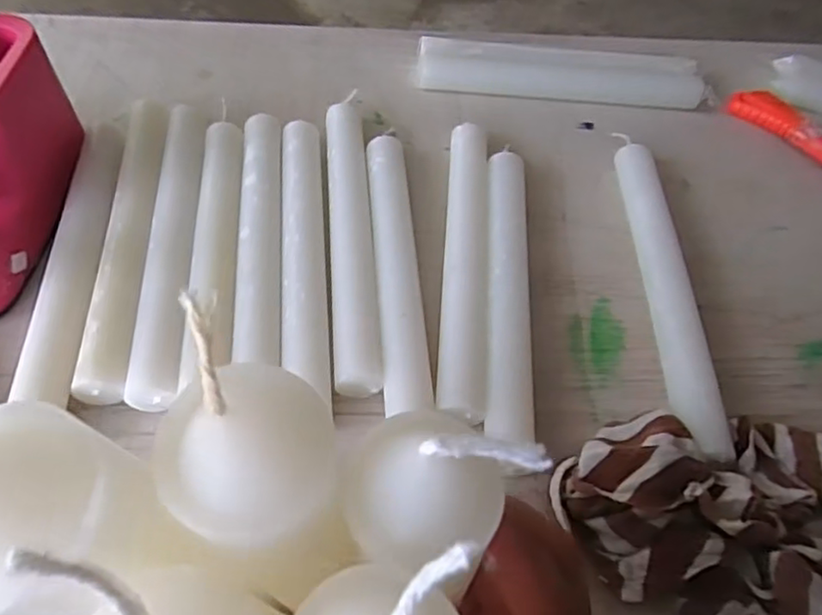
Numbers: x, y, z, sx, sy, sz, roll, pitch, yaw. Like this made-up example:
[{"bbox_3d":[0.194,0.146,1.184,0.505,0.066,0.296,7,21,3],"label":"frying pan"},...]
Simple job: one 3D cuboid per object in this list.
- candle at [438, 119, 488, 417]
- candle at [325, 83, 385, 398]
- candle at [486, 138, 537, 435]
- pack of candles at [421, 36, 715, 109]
[{"bbox_3d":[0.038,-0.036,0.450,0.030,0.023,0.252,6,55,-1],"label":"candle"},{"bbox_3d":[-0.043,-0.059,0.462,0.030,0.023,0.271,-2,57,-6],"label":"candle"},{"bbox_3d":[0.066,-0.017,0.440,0.029,0.024,0.235,6,55,-1],"label":"candle"},{"bbox_3d":[0.140,-0.206,0.566,0.266,0.035,0.042,6,55,-1],"label":"pack of candles"}]

